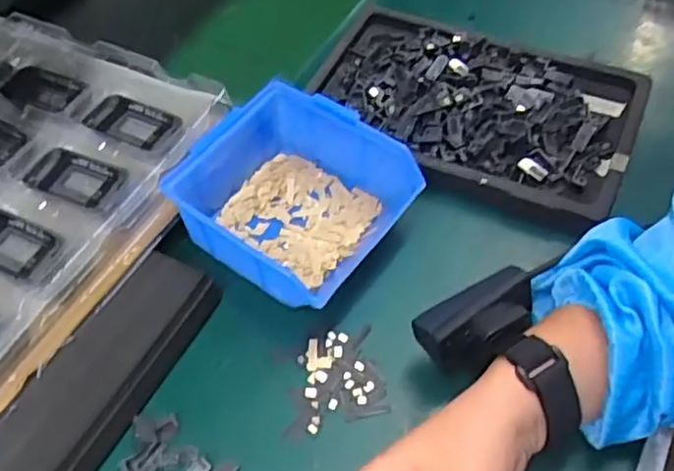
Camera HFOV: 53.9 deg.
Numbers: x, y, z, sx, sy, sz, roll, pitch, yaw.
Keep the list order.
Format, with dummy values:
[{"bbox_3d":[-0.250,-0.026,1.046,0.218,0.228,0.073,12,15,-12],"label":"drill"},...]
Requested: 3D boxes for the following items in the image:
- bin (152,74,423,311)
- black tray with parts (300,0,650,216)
[{"bbox_3d":[-0.032,-0.025,0.455,0.139,0.066,0.123,31,62,21],"label":"bin"},{"bbox_3d":[0.104,-0.102,0.516,0.247,0.031,0.150,18,58,13],"label":"black tray with parts"}]

